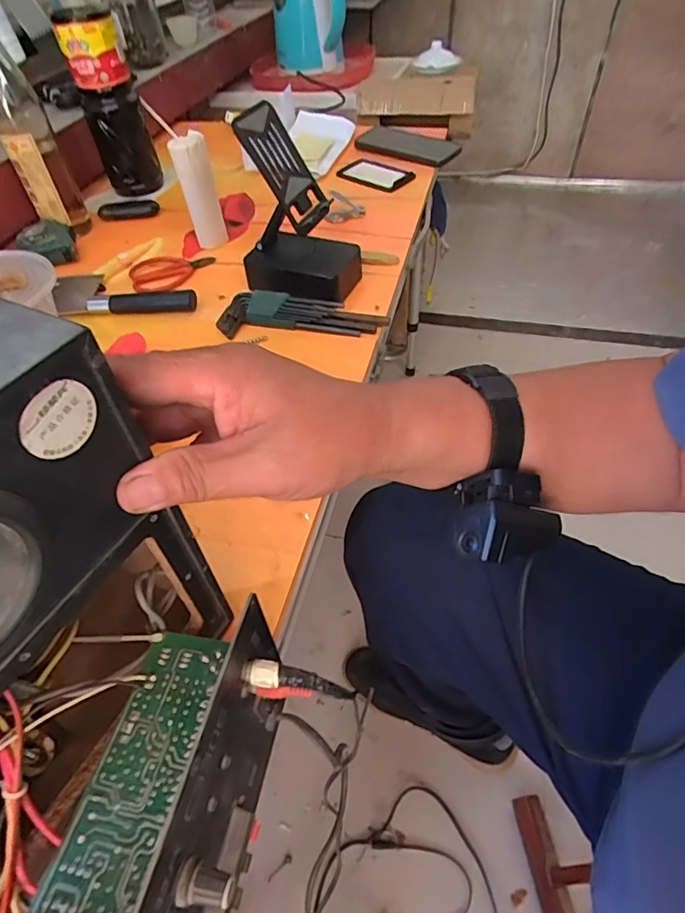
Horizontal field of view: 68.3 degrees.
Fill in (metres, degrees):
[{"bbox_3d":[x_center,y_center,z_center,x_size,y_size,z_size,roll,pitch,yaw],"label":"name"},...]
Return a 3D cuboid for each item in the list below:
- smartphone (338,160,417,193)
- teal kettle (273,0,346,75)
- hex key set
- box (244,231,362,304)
[{"bbox_3d":[0.053,-0.434,0.774,0.112,0.014,0.079,30,57,26],"label":"smartphone"},{"bbox_3d":[-0.075,-1.003,1.130,0.152,0.256,0.215,-8,49,-3],"label":"teal kettle"},{"bbox_3d":[-0.044,-0.148,0.535,0.170,0.020,0.055,12,51,13],"label":"hex key set"},{"bbox_3d":[-0.046,-0.218,0.582,0.127,0.039,0.078,12,51,13],"label":"box"}]

